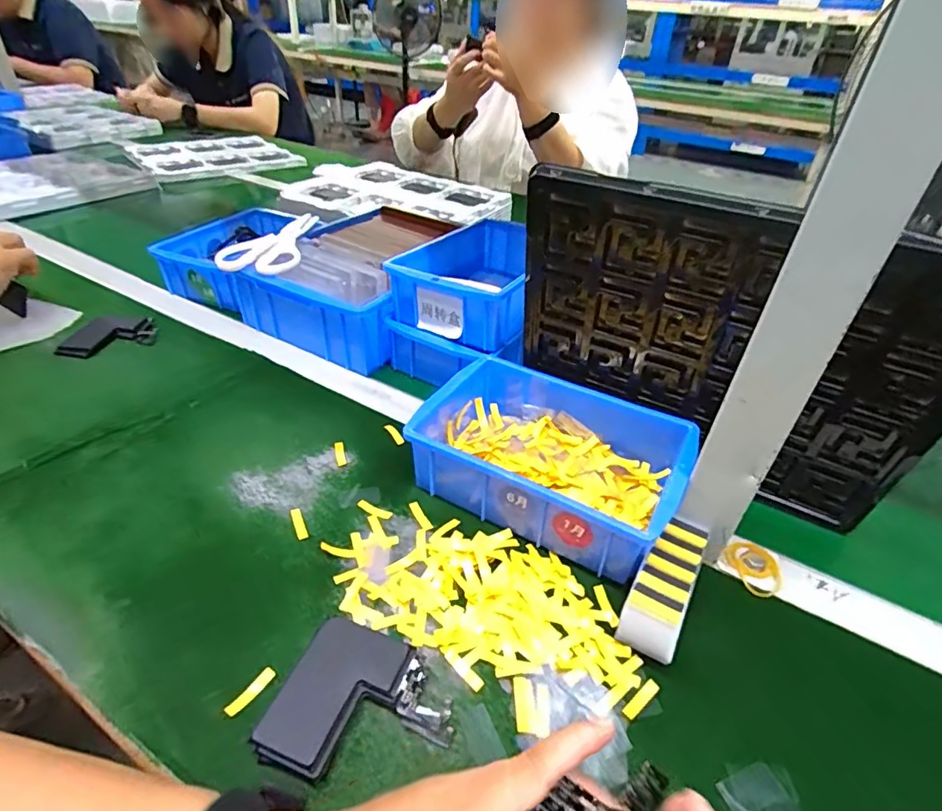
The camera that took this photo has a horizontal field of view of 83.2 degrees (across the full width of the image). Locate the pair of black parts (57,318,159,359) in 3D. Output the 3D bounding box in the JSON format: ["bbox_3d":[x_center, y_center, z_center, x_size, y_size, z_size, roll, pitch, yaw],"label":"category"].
[{"bbox_3d":[-0.404,-0.076,0.592,0.083,0.014,0.066,2,36,-2],"label":"pair of black parts"}]

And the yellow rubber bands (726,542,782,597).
[{"bbox_3d":[0.210,0.118,0.389,0.035,0.005,0.040,-14,40,-23],"label":"yellow rubber bands"}]

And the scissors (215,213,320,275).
[{"bbox_3d":[-0.231,-0.200,0.636,0.085,0.016,0.186,5,36,2],"label":"scissors"}]

